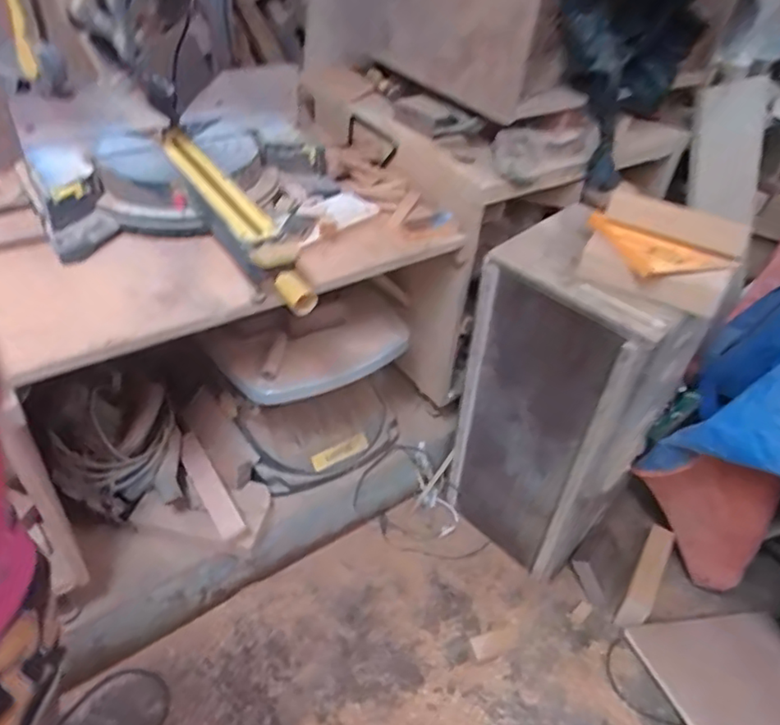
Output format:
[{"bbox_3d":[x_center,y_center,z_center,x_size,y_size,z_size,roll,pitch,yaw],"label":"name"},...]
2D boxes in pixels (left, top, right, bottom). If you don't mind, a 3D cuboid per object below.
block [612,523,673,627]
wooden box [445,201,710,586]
[{"bbox_3d":[0.584,0.488,1.380,0.059,0.018,0.240,23,63,23],"label":"block"},{"bbox_3d":[0.340,0.111,1.288,0.261,0.734,0.343,-25,50,-32],"label":"wooden box"}]

